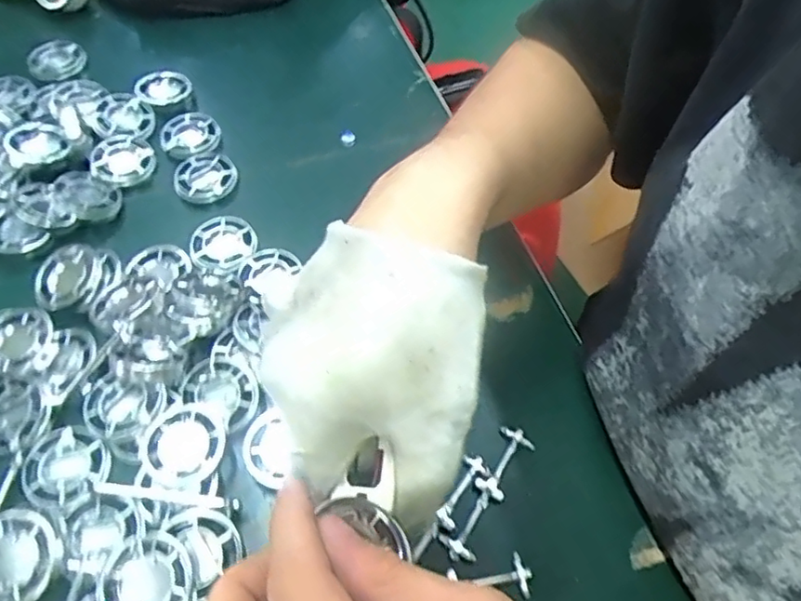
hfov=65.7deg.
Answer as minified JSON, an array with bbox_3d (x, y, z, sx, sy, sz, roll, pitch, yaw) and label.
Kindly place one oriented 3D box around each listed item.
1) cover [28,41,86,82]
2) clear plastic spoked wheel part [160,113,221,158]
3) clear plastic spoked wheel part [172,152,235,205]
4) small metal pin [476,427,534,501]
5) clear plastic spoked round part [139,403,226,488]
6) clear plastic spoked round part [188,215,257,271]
[{"bbox_3d":[-0.268,-0.189,0.482,0.041,0.010,0.049,-32,63,-20],"label":"cover"},{"bbox_3d":[-0.146,-0.116,0.432,0.040,0.004,0.041,0,57,-1],"label":"clear plastic spoked wheel part"},{"bbox_3d":[-0.129,-0.083,0.410,0.038,0.005,0.043,-7,58,-6],"label":"clear plastic spoked wheel part"},{"bbox_3d":[0.053,0.081,0.313,0.018,0.004,0.038,27,61,15],"label":"small metal pin"},{"bbox_3d":[-0.104,0.069,0.299,0.038,0.005,0.040,0,57,-1],"label":"clear plastic spoked round part"},{"bbox_3d":[-0.108,-0.036,0.376,0.040,0.009,0.043,0,57,-1],"label":"clear plastic spoked round part"}]

